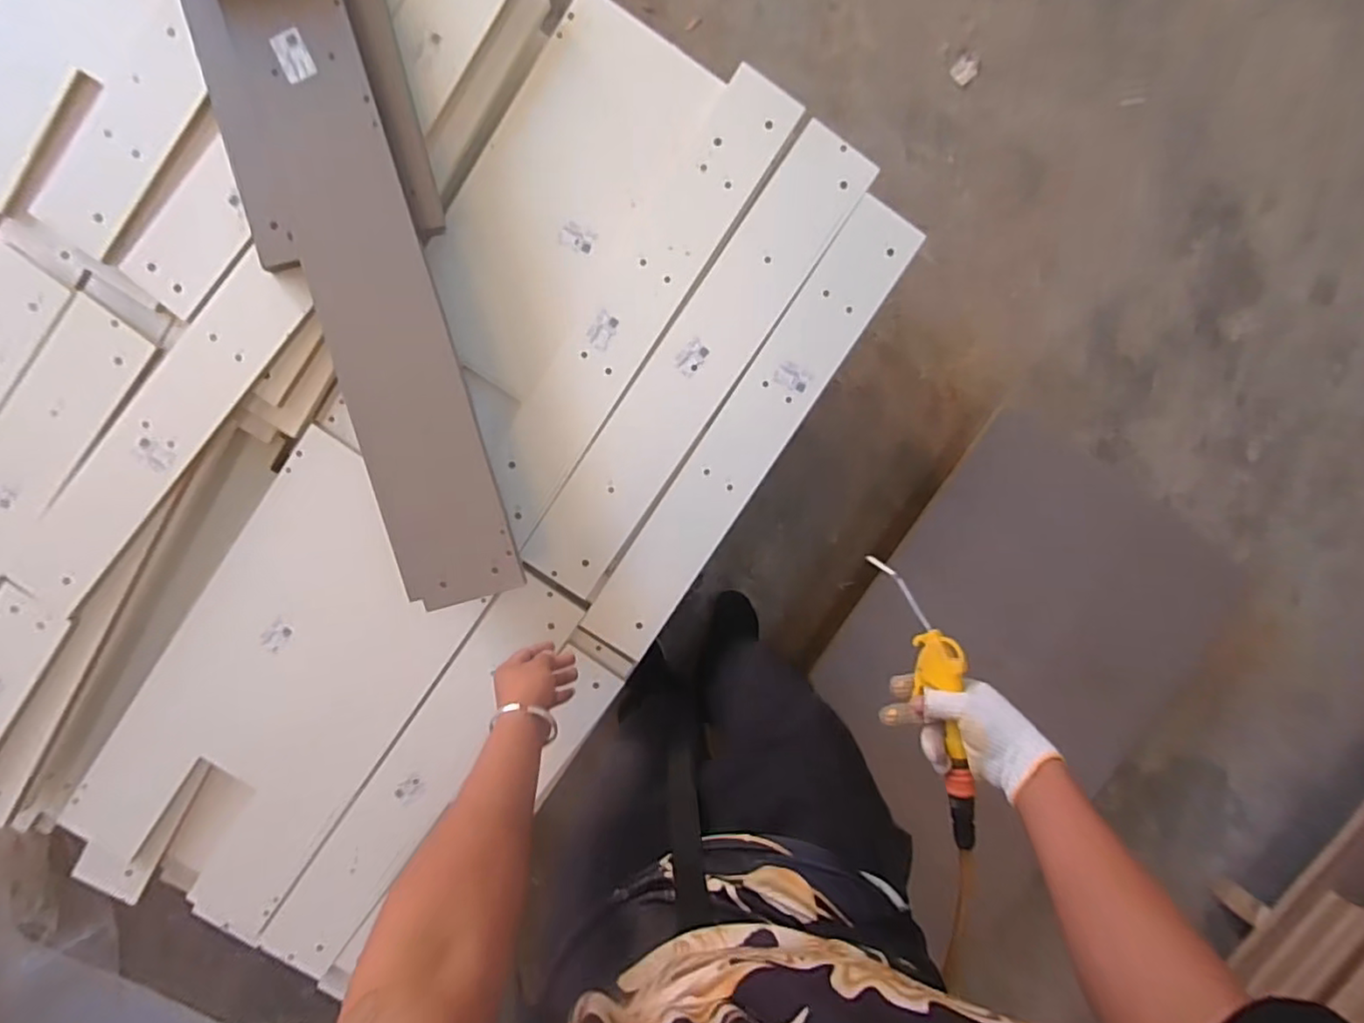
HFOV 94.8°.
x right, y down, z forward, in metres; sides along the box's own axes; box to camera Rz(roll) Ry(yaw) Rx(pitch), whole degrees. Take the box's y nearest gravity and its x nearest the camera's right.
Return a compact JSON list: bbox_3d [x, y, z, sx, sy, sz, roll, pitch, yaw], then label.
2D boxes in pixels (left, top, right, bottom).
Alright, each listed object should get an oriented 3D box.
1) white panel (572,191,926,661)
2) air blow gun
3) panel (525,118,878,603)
[{"bbox_3d":[0.108,-0.118,1.013,0.110,0.016,0.808,33,96,-7],"label":"white panel"},{"bbox_3d":[0.268,0.196,0.667,0.047,0.070,0.303,-8,82,-7],"label":"air blow gun"},{"bbox_3d":[0.020,-0.220,0.990,0.121,0.017,0.797,34,96,-6],"label":"panel"}]

